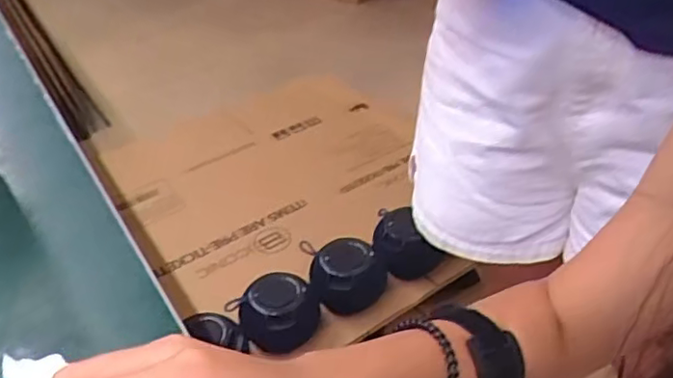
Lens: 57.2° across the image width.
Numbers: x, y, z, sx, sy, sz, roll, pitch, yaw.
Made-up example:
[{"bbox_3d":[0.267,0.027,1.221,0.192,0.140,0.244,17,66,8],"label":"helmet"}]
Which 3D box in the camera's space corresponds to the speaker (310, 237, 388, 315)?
[{"bbox_3d":[0.022,0.170,1.118,0.126,0.135,0.105,5,38,12],"label":"speaker"}]

